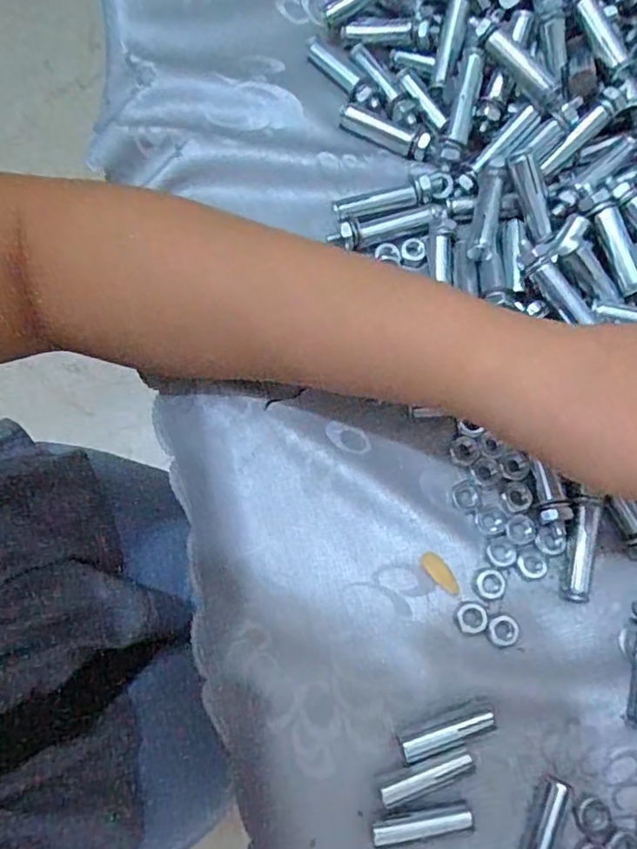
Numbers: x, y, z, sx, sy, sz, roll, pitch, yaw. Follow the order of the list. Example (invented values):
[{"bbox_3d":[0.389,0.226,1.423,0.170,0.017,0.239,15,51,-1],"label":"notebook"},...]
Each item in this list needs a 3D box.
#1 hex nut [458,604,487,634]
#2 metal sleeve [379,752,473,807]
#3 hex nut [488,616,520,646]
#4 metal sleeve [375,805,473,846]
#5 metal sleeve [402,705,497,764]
[{"bbox_3d":[0.066,0.082,0.251,0.012,0.004,0.012,-7,75,-2],"label":"hex nut"},{"bbox_3d":[0.043,0.140,0.235,0.038,0.009,0.008,-20,76,-6],"label":"metal sleeve"},{"bbox_3d":[0.079,0.087,0.251,0.012,0.004,0.012,3,75,1],"label":"hex nut"},{"bbox_3d":[0.040,0.155,0.230,0.038,0.011,0.008,-9,75,-3],"label":"metal sleeve"},{"bbox_3d":[0.052,0.124,0.238,0.038,0.011,0.010,-21,76,-6],"label":"metal sleeve"}]

